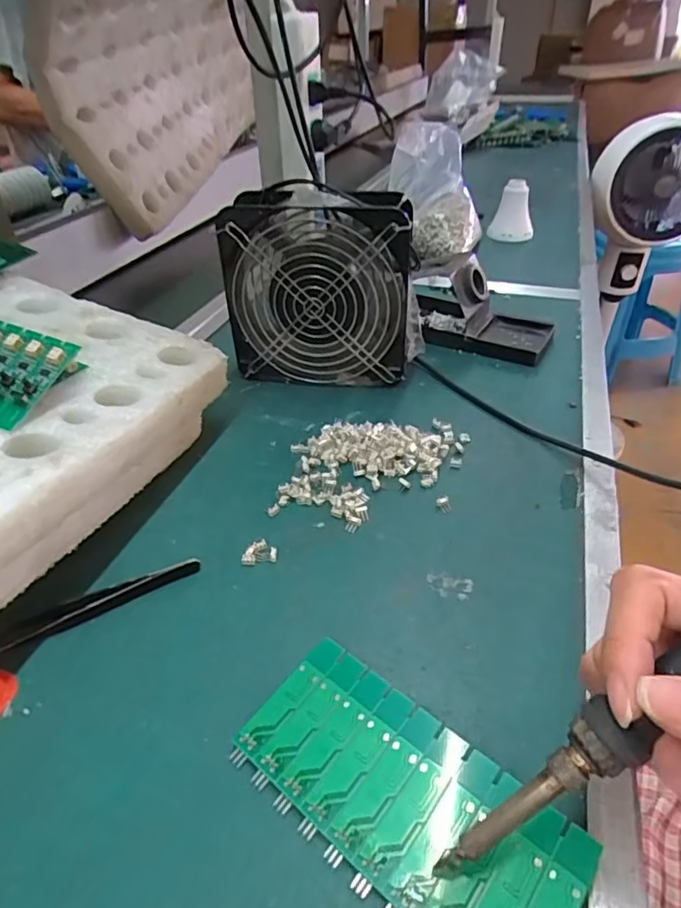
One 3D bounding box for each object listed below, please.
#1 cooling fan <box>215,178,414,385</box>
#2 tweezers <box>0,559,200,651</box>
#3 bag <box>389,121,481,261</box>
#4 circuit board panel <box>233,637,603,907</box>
[{"bbox_3d":[-0.014,-0.137,0.466,0.154,0.150,0.053,4,39,7],"label":"cooling fan"},{"bbox_3d":[-0.133,0.083,0.307,0.110,0.008,0.011,-19,41,-21],"label":"tweezers"},{"bbox_3d":[0.126,-0.340,0.723,0.126,0.143,0.106,1,38,3],"label":"bag"},{"bbox_3d":[0.025,0.138,0.227,0.138,0.016,0.063,26,46,30],"label":"circuit board panel"}]

